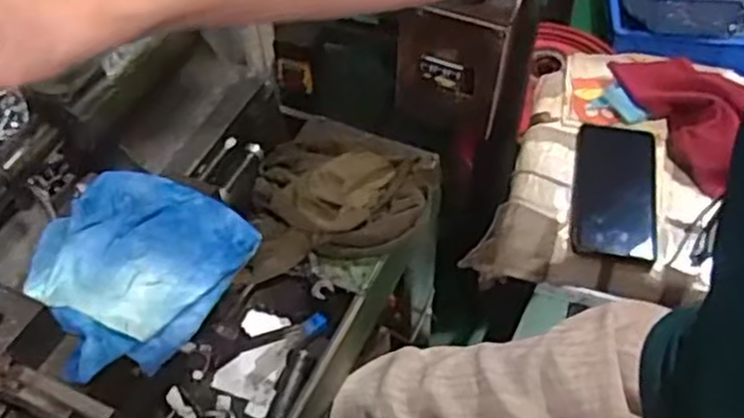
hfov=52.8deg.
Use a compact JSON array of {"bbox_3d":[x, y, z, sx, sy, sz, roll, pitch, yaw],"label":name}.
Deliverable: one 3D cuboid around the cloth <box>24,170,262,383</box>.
[{"bbox_3d":[-0.139,0.028,0.426,0.110,0.030,0.124,29,58,23],"label":"cloth"}]

